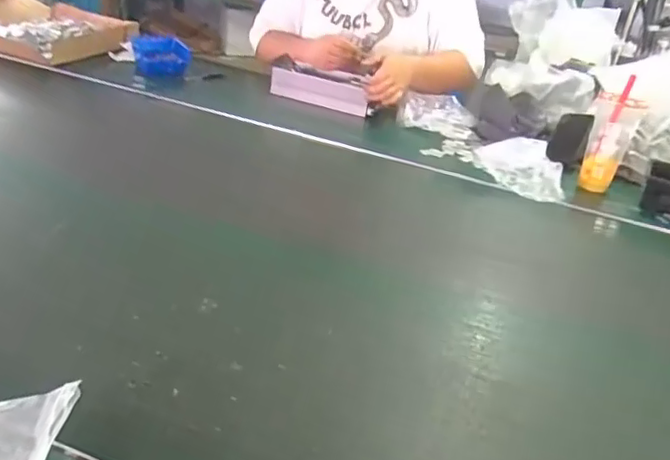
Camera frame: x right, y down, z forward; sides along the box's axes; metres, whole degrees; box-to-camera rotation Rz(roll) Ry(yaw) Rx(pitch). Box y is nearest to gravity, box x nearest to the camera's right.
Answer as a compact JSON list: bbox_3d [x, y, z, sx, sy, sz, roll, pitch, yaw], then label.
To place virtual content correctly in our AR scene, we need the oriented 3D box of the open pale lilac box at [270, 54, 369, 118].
[{"bbox_3d":[-0.032,-0.336,1.384,0.268,0.065,0.099,20,33,18],"label":"open pale lilac box"}]

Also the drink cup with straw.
[{"bbox_3d":[0.529,-0.177,1.146,0.079,0.198,0.079,20,33,19],"label":"drink cup with straw"}]

